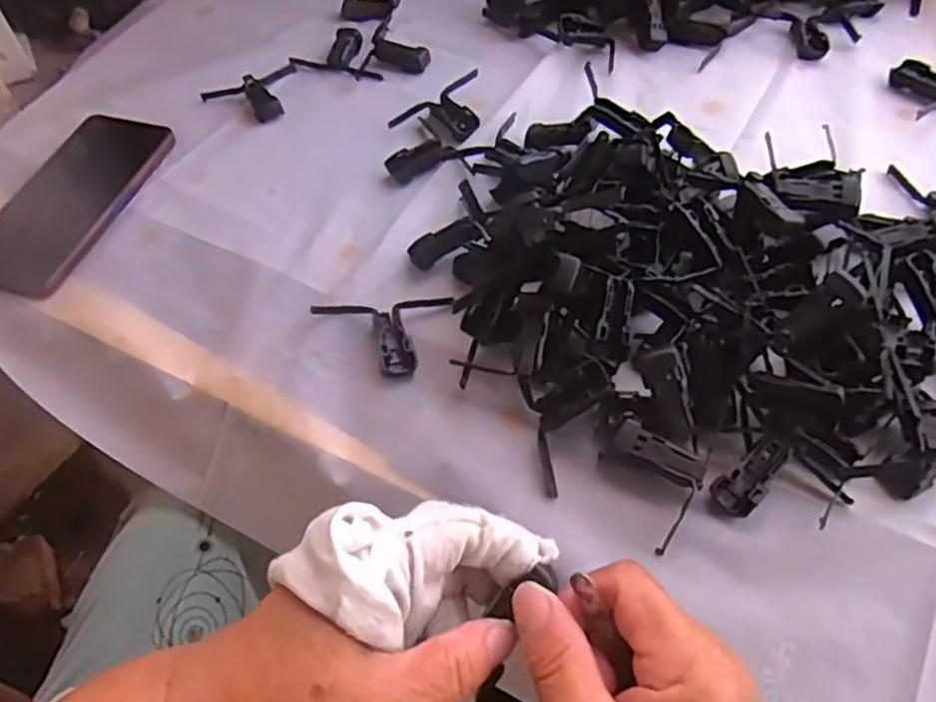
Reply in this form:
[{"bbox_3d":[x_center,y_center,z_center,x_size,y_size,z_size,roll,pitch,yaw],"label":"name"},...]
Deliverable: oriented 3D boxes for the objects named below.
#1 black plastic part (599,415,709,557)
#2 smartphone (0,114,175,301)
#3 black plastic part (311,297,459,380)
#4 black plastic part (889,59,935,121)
[{"bbox_3d":[0.086,0.064,0.354,0.050,0.025,0.043,30,62,22],"label":"black plastic part"},{"bbox_3d":[-0.283,-0.111,0.510,0.082,0.007,0.166,15,57,14],"label":"smartphone"},{"bbox_3d":[-0.048,-0.009,0.421,0.081,0.014,0.049,-9,55,-2],"label":"black plastic part"},{"bbox_3d":[0.343,-0.200,0.528,0.065,0.012,0.048,-27,57,-14],"label":"black plastic part"}]

